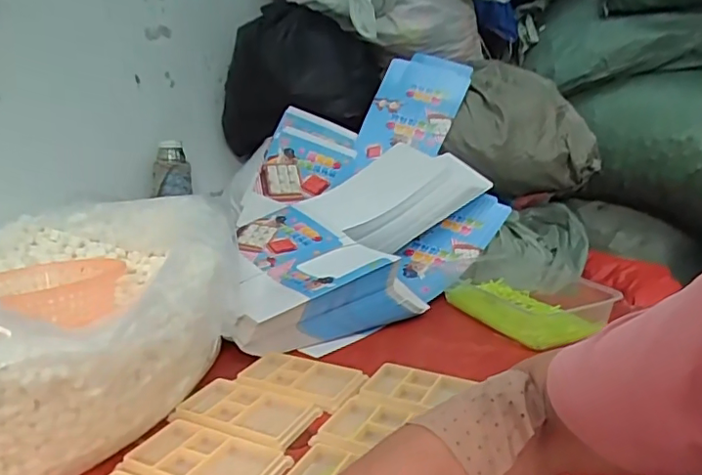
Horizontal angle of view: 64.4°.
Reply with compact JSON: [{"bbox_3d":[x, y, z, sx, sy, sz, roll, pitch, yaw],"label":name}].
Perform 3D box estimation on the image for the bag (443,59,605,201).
[{"bbox_3d":[0.310,-0.214,1.111,0.274,0.229,0.220,-8,17,-25],"label":"bag"}]

